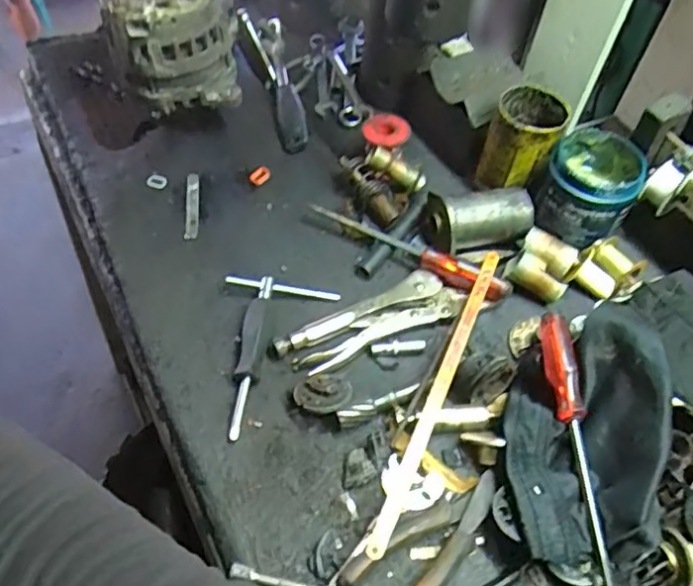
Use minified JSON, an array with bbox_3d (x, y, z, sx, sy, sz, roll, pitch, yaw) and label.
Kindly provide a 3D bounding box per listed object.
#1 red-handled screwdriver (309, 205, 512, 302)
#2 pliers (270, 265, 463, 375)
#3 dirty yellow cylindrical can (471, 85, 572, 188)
[{"bbox_3d":[0.063,-0.044,0.621,0.217,0.033,0.026,30,55,17],"label":"red-handled screwdriver"},{"bbox_3d":[0.025,0.029,0.577,0.184,0.015,0.051,-21,57,-21],"label":"pliers"},{"bbox_3d":[0.190,-0.168,0.661,0.074,0.080,0.078,20,52,9],"label":"dirty yellow cylindrical can"}]

